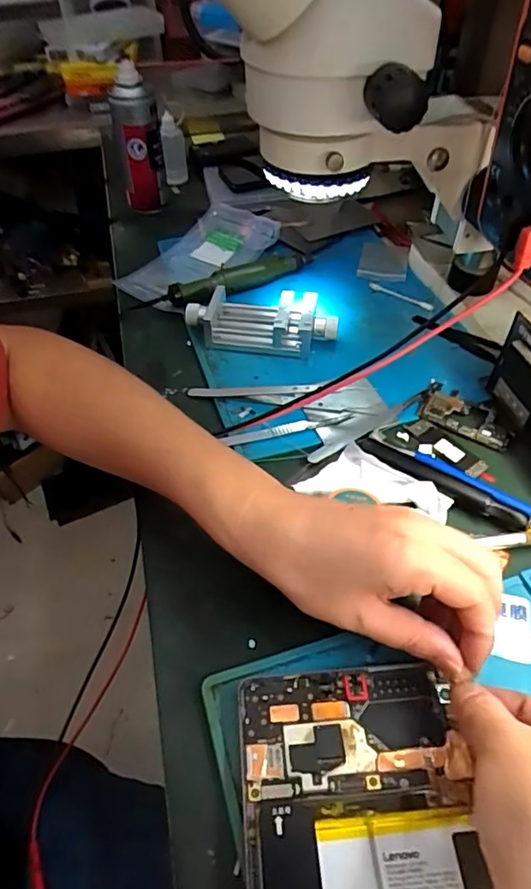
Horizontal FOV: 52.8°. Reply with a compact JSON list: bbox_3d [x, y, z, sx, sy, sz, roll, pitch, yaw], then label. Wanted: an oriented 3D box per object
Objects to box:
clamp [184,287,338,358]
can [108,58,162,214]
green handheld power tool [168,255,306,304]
[{"bbox_3d":[-0.004,-0.115,0.503,0.140,0.032,0.060,9,49,9],"label":"clamp"},{"bbox_3d":[-0.149,-0.349,0.628,0.047,0.151,0.049,-10,49,-8],"label":"can"},{"bbox_3d":[-0.024,-0.171,0.554,0.153,0.026,0.029,-22,51,-17],"label":"green handheld power tool"}]

